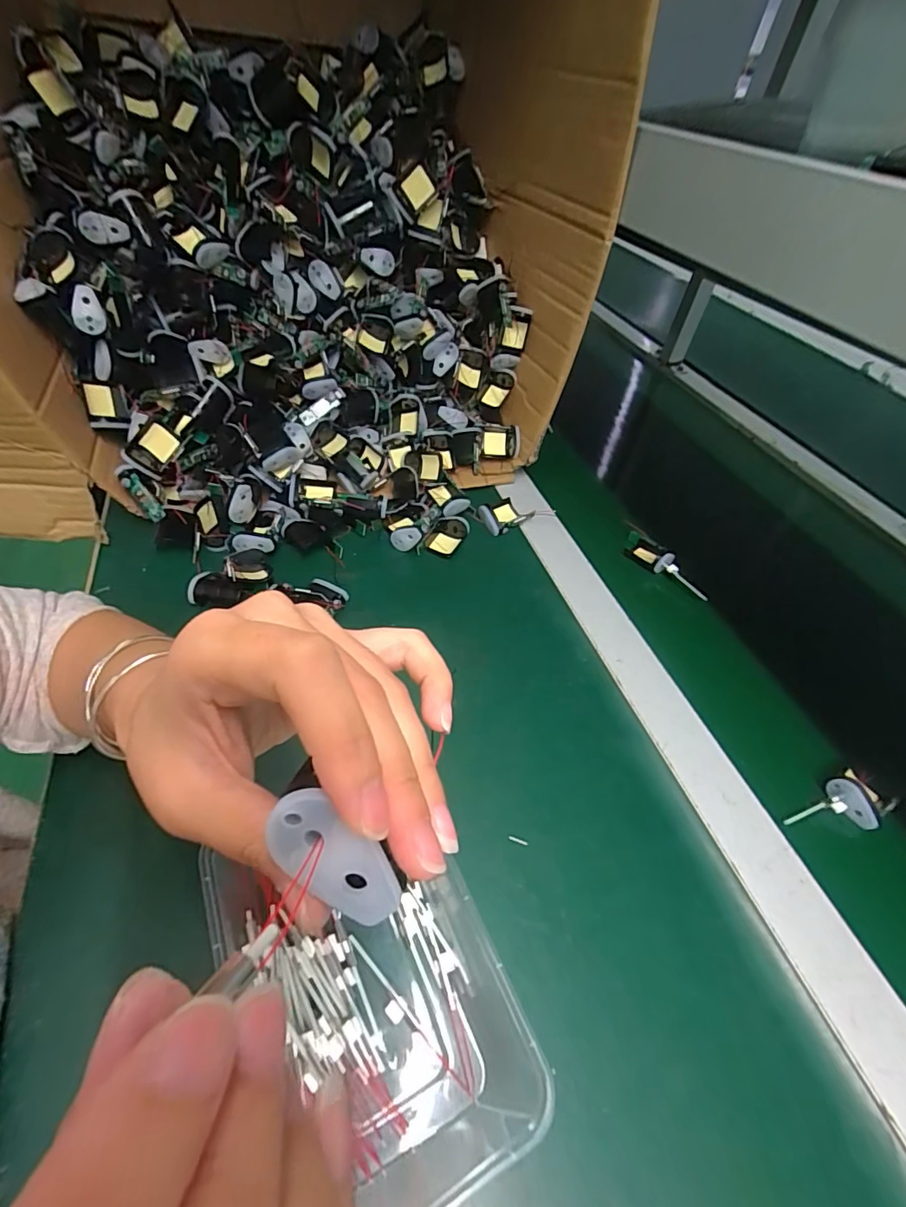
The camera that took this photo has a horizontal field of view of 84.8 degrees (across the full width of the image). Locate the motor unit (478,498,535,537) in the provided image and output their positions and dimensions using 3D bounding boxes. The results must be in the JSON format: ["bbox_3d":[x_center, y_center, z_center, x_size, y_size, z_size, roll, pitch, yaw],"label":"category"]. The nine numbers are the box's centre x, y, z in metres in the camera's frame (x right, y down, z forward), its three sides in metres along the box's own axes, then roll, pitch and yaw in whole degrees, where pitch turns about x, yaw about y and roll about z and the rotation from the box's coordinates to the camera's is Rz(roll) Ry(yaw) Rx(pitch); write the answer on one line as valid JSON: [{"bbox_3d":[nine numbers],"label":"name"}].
[{"bbox_3d":[0.055,-0.094,0.531,0.047,0.021,0.037,-24,54,-27],"label":"motor unit"}]

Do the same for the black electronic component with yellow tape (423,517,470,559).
[{"bbox_3d":[-0.006,-0.067,0.492,0.029,0.018,0.046,23,49,14],"label":"black electronic component with yellow tape"}]

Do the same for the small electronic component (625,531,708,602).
[{"bbox_3d":[0.222,-0.041,0.519,0.030,0.023,0.102,-27,56,-29],"label":"small electronic component"}]

